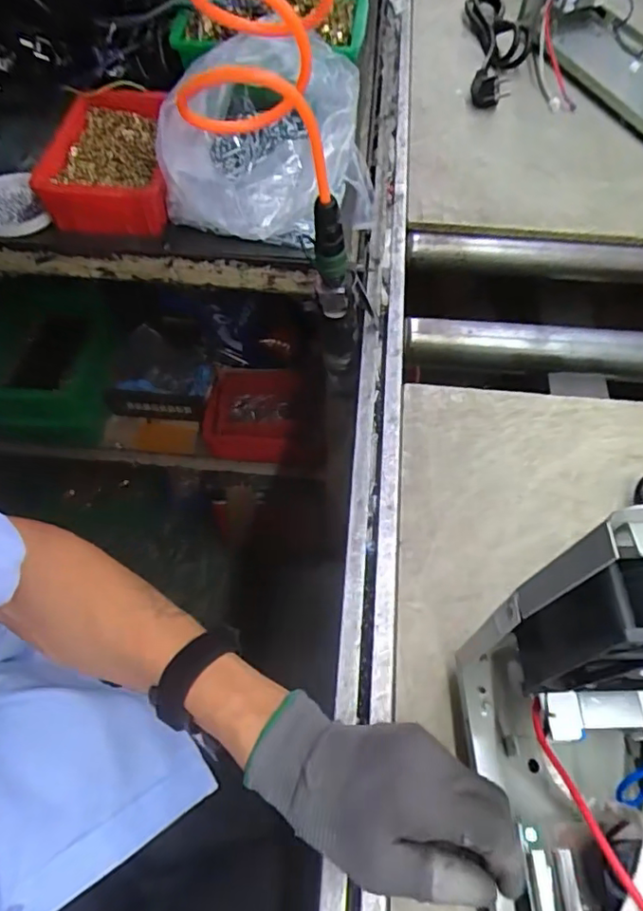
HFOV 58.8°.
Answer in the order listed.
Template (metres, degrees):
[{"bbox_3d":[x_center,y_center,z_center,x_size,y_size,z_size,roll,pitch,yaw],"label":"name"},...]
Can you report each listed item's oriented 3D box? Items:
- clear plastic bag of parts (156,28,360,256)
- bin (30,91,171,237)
[{"bbox_3d":[-0.059,-0.355,0.638,0.192,0.129,0.235,10,59,6],"label":"clear plastic bag of parts"},{"bbox_3d":[-0.237,-0.331,0.652,0.130,0.060,0.193,-1,59,-1],"label":"bin"}]

